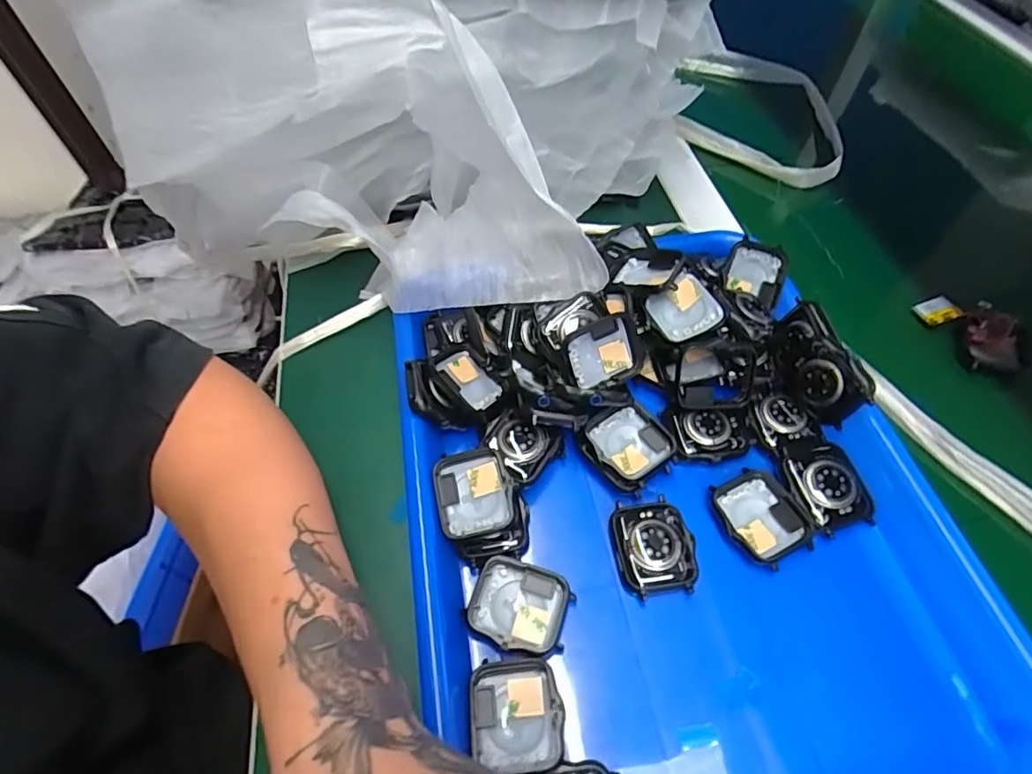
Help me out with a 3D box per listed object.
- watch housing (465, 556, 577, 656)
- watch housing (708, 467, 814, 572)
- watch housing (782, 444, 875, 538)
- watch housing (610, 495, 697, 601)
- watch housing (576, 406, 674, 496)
[{"bbox_3d":[0.002,0.104,0.262,0.046,0.009,0.036,12,57,10],"label":"watch housing"},{"bbox_3d":[0.125,0.066,0.281,0.037,0.007,0.045,-20,57,-11],"label":"watch housing"},{"bbox_3d":[0.162,0.051,0.283,0.036,0.013,0.041,-15,56,-8],"label":"watch housing"},{"bbox_3d":[0.068,0.079,0.275,0.037,0.014,0.043,-5,55,-1],"label":"watch housing"},{"bbox_3d":[0.061,0.031,0.297,0.039,0.010,0.044,-31,60,-17],"label":"watch housing"}]

